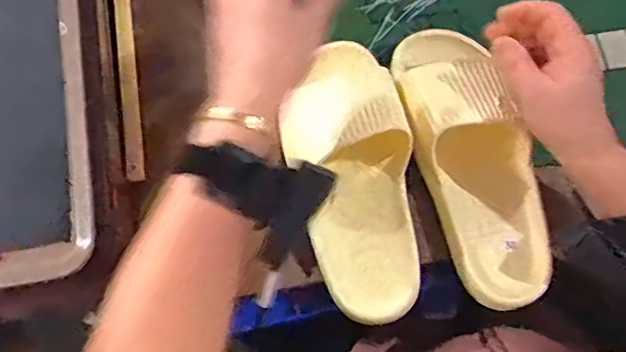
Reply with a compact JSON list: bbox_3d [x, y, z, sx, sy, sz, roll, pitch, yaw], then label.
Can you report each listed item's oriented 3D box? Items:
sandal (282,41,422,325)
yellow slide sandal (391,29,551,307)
[{"bbox_3d":[0.035,0.001,0.513,0.098,0.057,0.231,-8,86,-5],"label":"sandal"},{"bbox_3d":[0.145,-0.015,0.518,0.095,0.072,0.253,-16,82,-7],"label":"yellow slide sandal"}]

